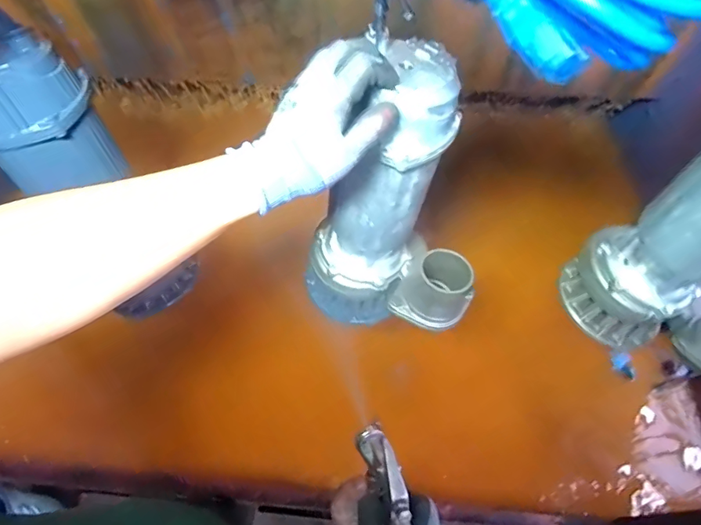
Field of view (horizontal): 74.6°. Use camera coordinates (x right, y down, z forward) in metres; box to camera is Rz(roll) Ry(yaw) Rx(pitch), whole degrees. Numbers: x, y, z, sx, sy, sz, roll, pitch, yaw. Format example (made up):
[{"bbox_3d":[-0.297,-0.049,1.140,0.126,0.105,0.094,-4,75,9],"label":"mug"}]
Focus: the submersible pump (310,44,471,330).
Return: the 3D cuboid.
[{"bbox_3d":[0.065,-0.053,0.589,0.124,0.388,0.203,-31,61,-34],"label":"submersible pump"}]

